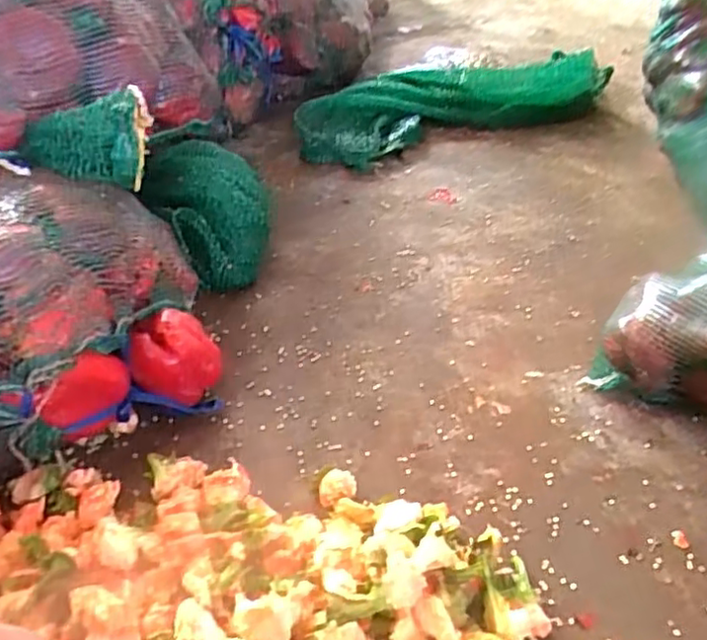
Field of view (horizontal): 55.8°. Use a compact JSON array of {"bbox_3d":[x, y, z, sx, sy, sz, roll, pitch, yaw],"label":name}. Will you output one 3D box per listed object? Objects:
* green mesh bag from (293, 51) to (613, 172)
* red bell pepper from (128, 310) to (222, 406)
[{"bbox_3d":[0.169,-0.388,1.181,0.555,0.118,0.166,-16,43,-23],"label":"green mesh bag"},{"bbox_3d":[-0.178,0.039,0.659,0.082,0.098,0.066,-13,42,-20],"label":"red bell pepper"}]

